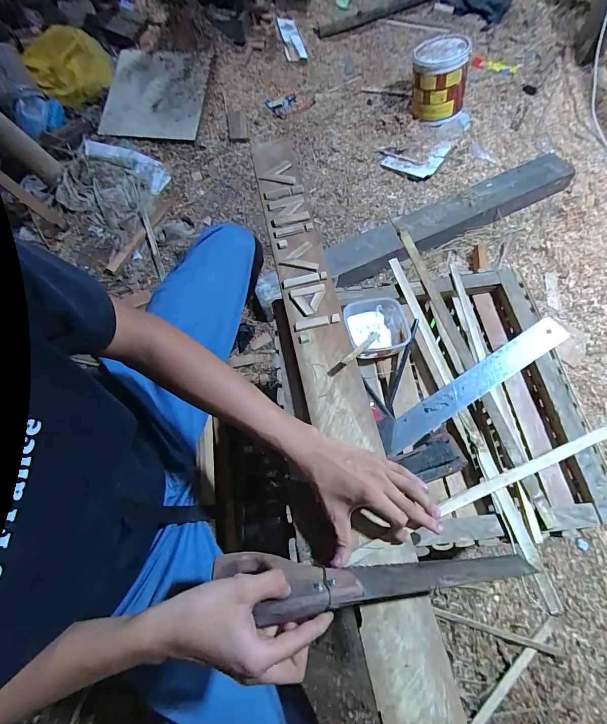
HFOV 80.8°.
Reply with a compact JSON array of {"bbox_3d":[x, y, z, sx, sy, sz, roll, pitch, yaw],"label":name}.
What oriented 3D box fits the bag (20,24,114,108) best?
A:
[{"bbox_3d":[-0.832,-1.048,1.270,0.261,0.146,0.257,-23,70,-8],"label":"bag"}]

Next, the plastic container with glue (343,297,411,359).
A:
[{"bbox_3d":[0.117,-0.052,0.576,0.100,0.060,0.100,0,69,1],"label":"plastic container with glue"}]

